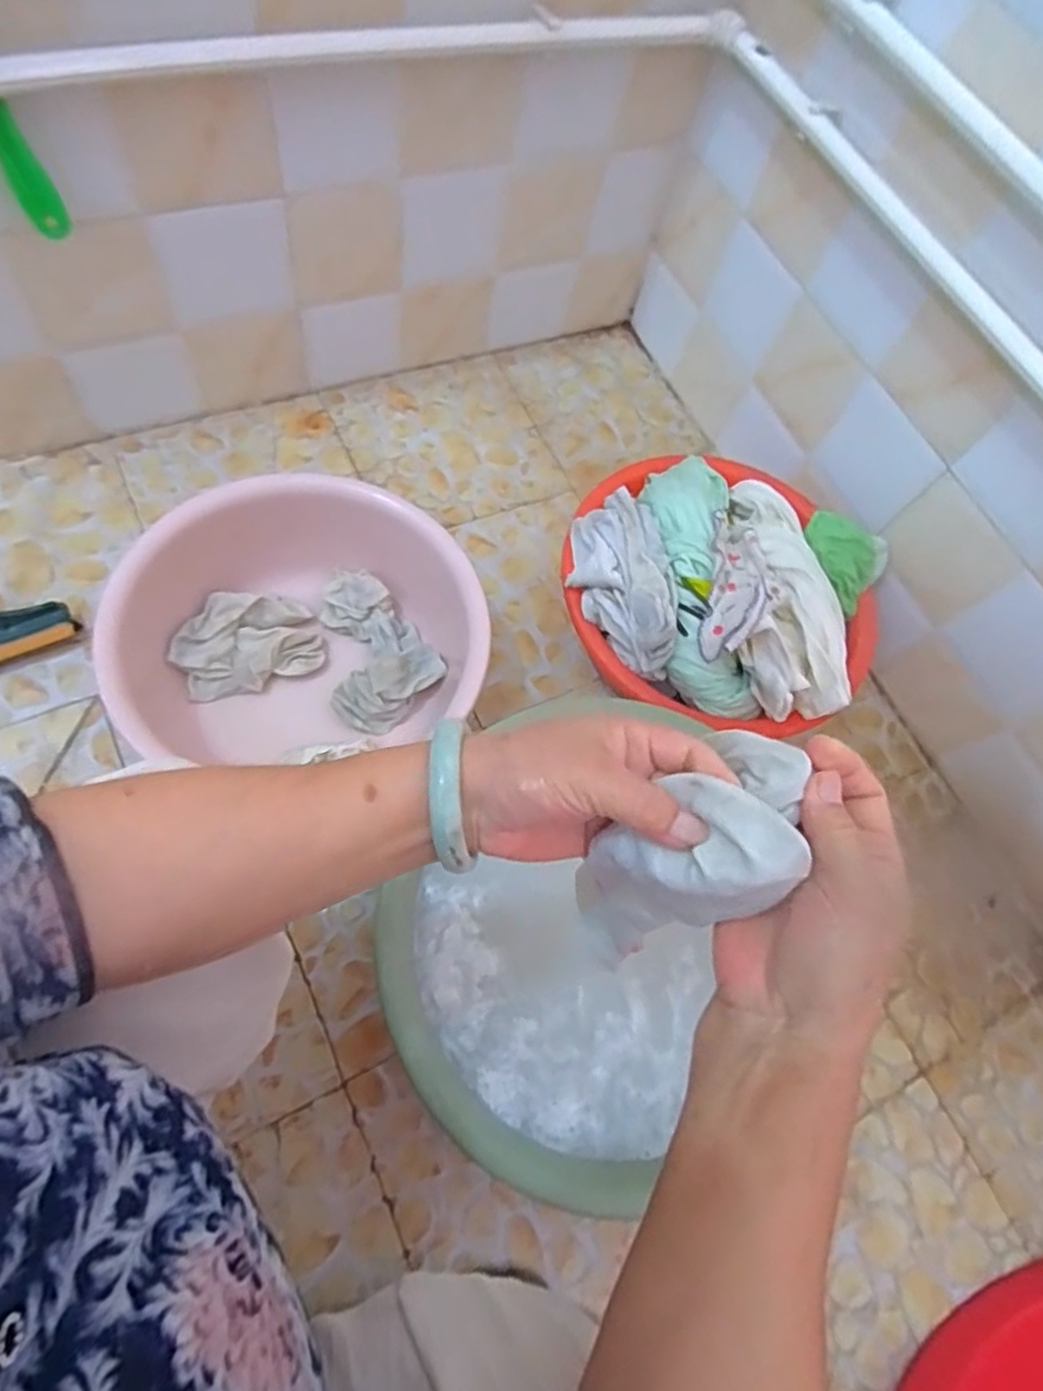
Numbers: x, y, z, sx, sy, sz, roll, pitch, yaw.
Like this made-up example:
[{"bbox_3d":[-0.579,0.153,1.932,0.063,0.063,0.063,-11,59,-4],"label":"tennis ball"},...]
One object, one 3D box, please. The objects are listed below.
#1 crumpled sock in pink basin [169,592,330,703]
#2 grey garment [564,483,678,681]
[{"bbox_3d":[-0.345,-0.067,0.866,0.170,0.072,0.103,-25,64,-14],"label":"crumpled sock in pink basin"},{"bbox_3d":[0.118,-0.132,0.830,0.111,0.079,0.224,-7,61,-4],"label":"grey garment"}]

